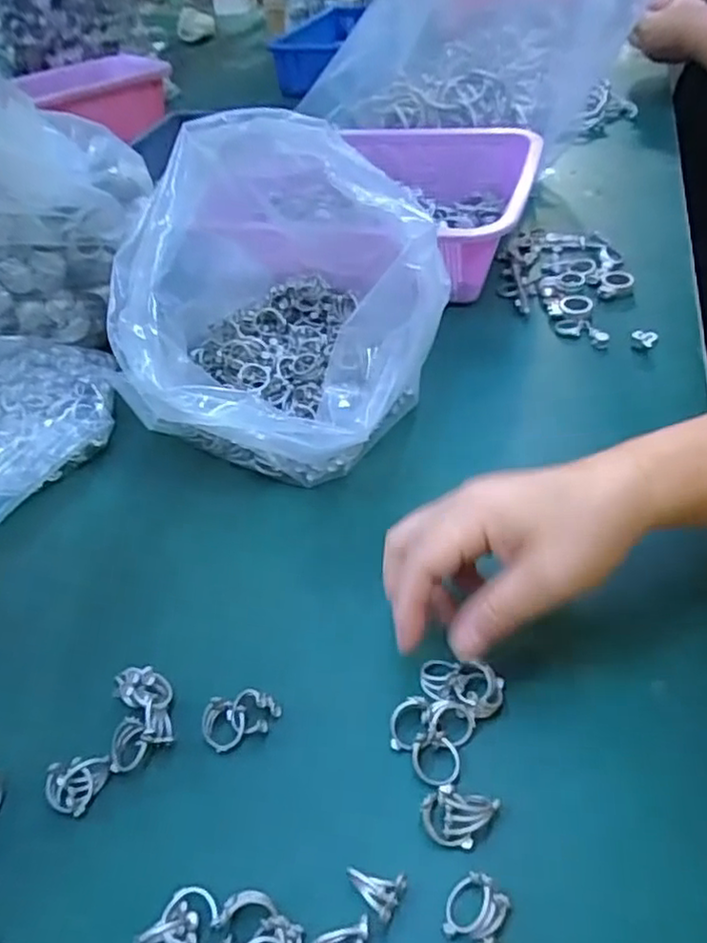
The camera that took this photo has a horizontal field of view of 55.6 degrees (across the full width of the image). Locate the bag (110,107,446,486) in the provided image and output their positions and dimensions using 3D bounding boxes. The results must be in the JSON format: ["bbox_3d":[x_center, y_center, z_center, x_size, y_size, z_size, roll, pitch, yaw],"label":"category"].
[{"bbox_3d":[-0.044,-0.110,0.438,0.196,0.191,0.198,1,45,9],"label":"bag"}]

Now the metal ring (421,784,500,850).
[{"bbox_3d":[0.044,0.146,0.285,0.031,0.012,0.023,7,46,15],"label":"metal ring"}]

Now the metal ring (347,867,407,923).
[{"bbox_3d":[0.008,0.166,0.269,0.022,0.012,0.016,21,51,22],"label":"metal ring"}]

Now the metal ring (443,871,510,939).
[{"bbox_3d":[0.047,0.169,0.259,0.026,0.013,0.020,-36,51,-26],"label":"metal ring"}]

